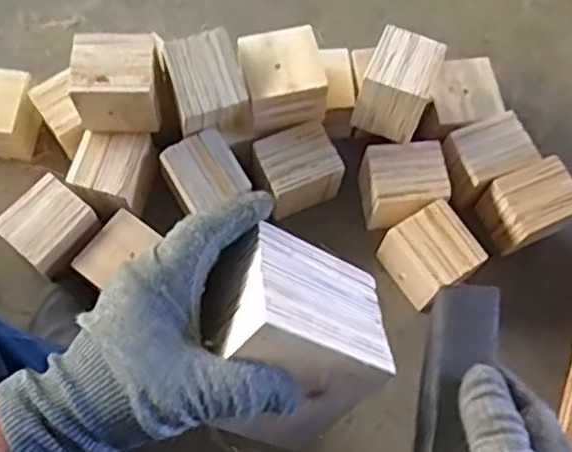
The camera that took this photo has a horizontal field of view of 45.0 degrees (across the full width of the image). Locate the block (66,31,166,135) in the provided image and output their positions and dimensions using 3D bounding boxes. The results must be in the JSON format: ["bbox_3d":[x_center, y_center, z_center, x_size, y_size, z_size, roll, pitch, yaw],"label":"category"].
[{"bbox_3d":[-0.194,-0.169,0.823,0.109,0.081,0.087,-1,70,-2],"label":"block"}]

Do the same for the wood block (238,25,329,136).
[{"bbox_3d":[-0.005,-0.180,0.844,0.095,0.067,0.100,-10,70,-5],"label":"wood block"}]

